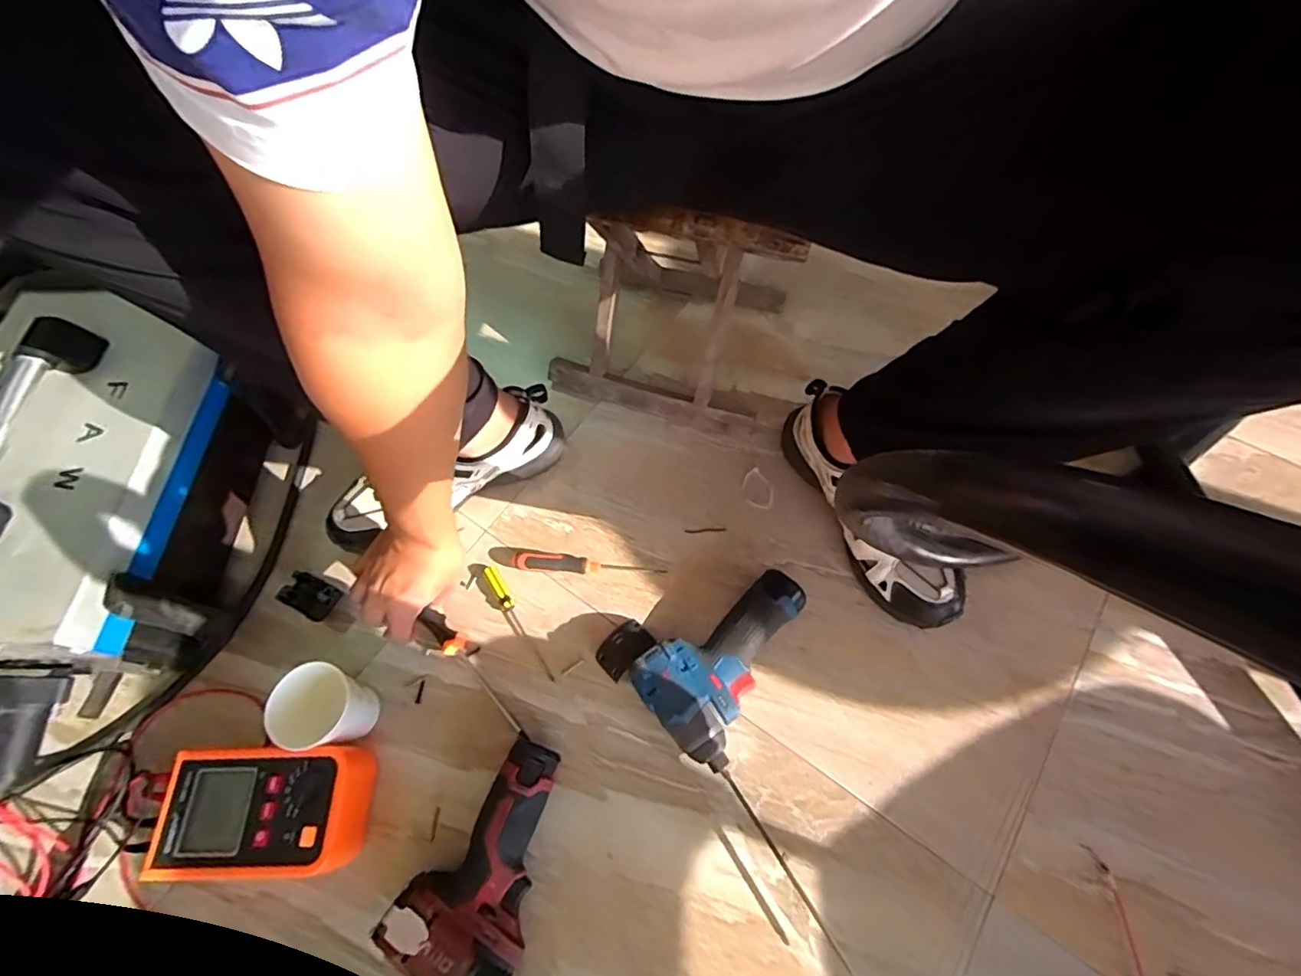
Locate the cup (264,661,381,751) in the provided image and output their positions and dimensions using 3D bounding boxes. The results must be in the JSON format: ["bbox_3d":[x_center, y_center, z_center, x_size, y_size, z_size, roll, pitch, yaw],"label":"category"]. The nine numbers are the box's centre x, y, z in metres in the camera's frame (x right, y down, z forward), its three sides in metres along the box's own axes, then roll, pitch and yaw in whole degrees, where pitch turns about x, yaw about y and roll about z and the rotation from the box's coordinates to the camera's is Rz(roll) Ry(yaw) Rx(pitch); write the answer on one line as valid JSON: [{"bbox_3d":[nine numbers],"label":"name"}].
[{"bbox_3d":[-0.299,0.210,0.540,0.068,0.093,0.068,-1,64,2],"label":"cup"}]

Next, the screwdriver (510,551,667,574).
[{"bbox_3d":[-0.070,0.084,0.630,0.165,0.017,0.021,1,64,3],"label":"screwdriver"}]

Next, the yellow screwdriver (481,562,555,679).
[{"bbox_3d":[-0.144,0.142,0.613,0.017,0.013,0.145,-31,66,-12],"label":"yellow screwdriver"}]

